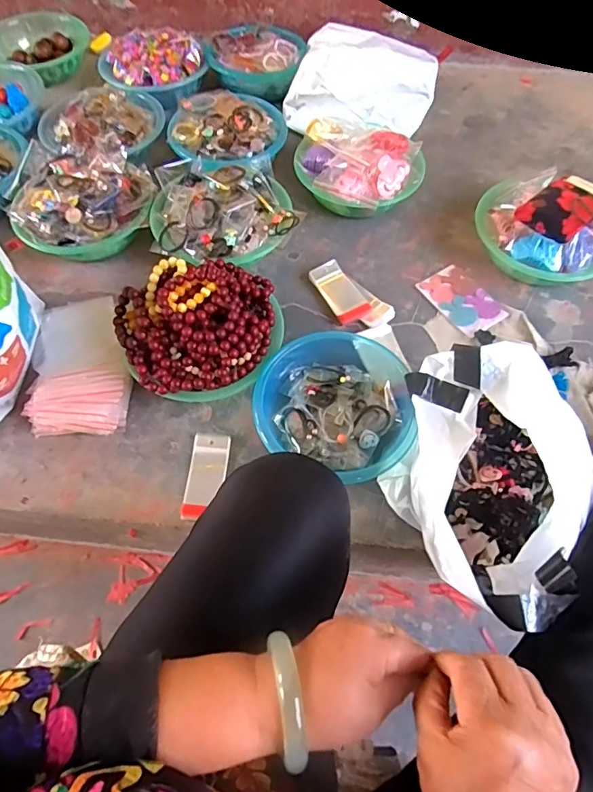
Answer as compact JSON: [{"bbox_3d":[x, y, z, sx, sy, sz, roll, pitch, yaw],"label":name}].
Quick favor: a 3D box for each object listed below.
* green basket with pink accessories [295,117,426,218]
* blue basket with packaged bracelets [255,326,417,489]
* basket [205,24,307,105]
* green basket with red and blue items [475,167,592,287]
[{"bbox_3d":[0.117,-0.419,0.926,0.229,0.107,0.190,8,61,4],"label":"green basket with pink accessories"},{"bbox_3d":[0.069,-0.001,0.711,0.215,0.065,0.224,0,61,0],"label":"blue basket with packaged bracelets"},{"bbox_3d":[-0.089,-0.750,1.106,0.208,0.070,0.190,8,61,4],"label":"basket"},{"bbox_3d":[0.430,-0.292,0.847,0.204,0.144,0.233,-39,68,-20],"label":"green basket with red and blue items"}]

